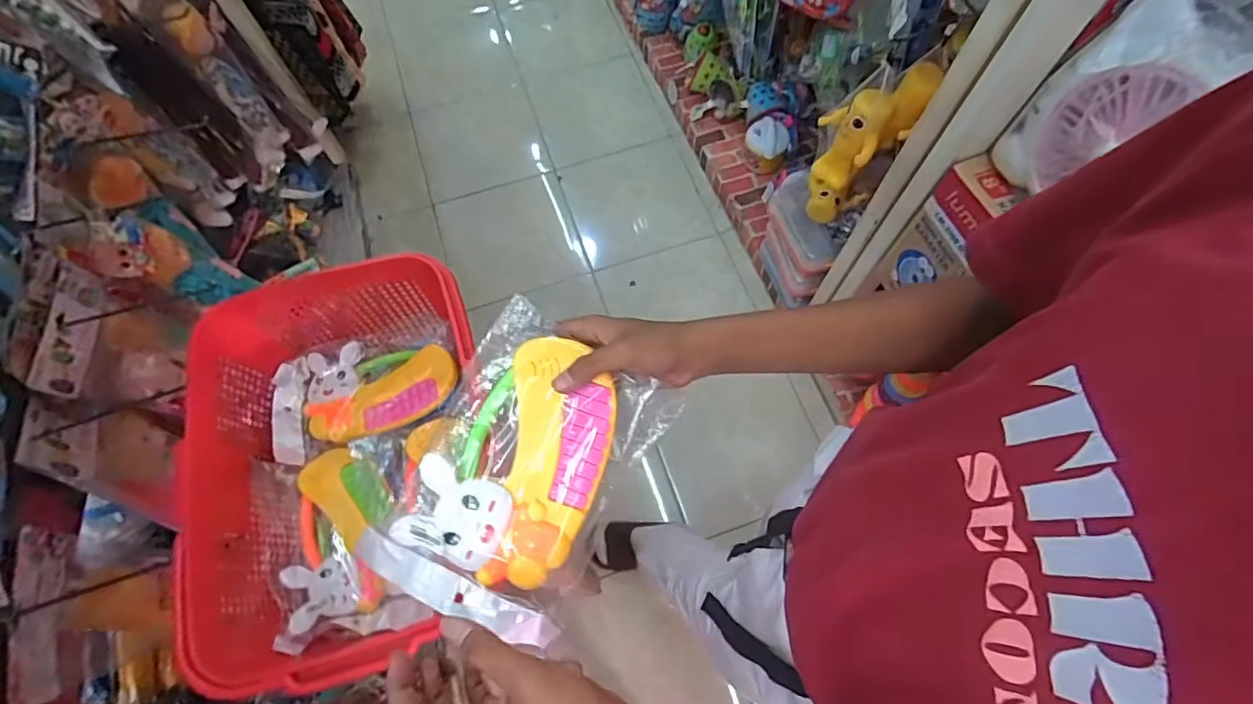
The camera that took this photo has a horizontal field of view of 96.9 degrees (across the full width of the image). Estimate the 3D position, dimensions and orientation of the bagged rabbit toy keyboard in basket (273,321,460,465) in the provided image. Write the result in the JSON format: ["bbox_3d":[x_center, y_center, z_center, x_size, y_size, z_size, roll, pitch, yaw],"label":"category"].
[{"bbox_3d":[-0.313,0.043,0.682,0.216,0.039,0.128,-19,68,-6],"label":"bagged rabbit toy keyboard in basket"}]

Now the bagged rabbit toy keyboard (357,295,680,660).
[{"bbox_3d":[-0.082,0.094,0.421,0.154,0.040,0.223,34,81,-1],"label":"bagged rabbit toy keyboard"}]

